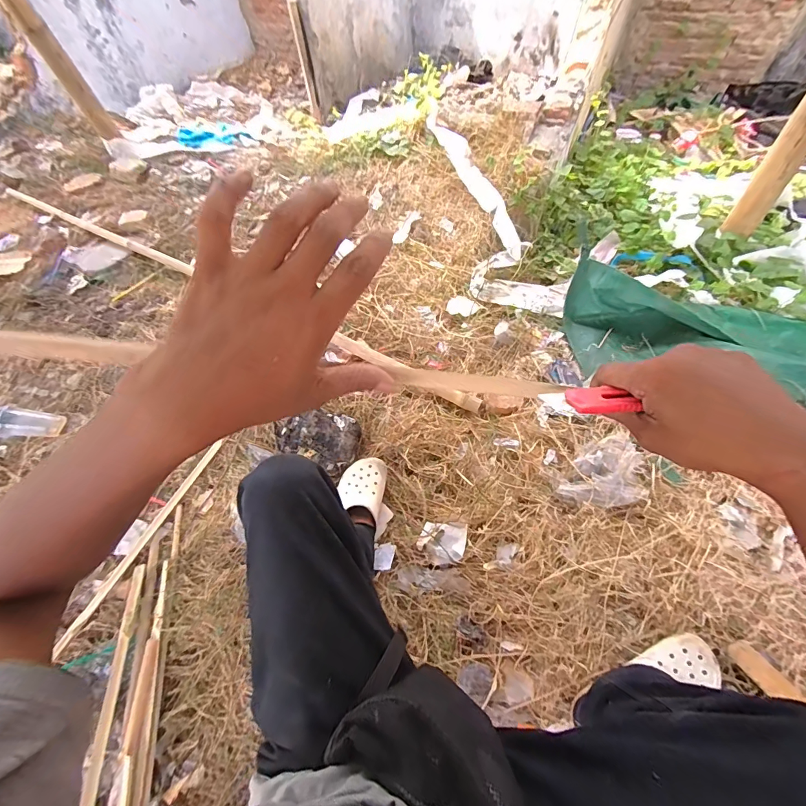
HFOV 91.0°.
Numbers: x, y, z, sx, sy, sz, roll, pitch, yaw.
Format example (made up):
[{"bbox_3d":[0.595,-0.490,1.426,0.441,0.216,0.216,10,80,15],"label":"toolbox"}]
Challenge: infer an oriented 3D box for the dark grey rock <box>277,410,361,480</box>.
[{"bbox_3d":[-0.208,0.084,0.981,0.220,0.064,0.154,22,60,18],"label":"dark grey rock"}]

